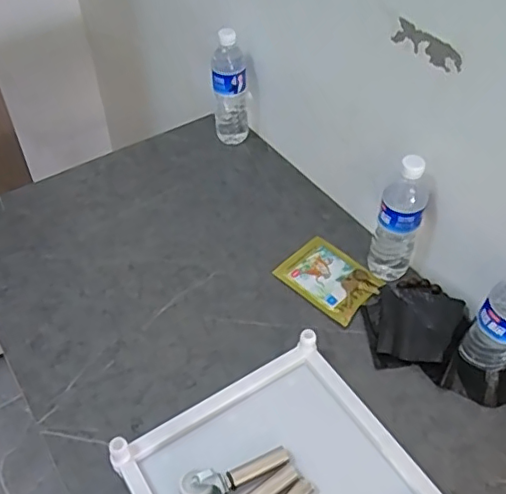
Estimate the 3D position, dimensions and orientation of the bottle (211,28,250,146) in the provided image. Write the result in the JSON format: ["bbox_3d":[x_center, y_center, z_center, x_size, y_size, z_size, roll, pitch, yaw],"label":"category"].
[{"bbox_3d":[-0.044,-0.300,1.071,0.071,0.230,0.061,-5,47,-6],"label":"bottle"}]

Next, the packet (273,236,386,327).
[{"bbox_3d":[0.124,0.048,0.907,0.109,0.008,0.144,-36,58,-28],"label":"packet"}]

